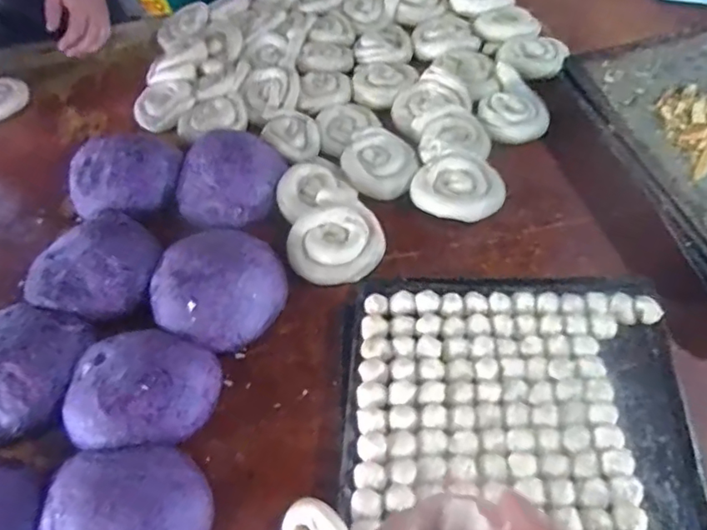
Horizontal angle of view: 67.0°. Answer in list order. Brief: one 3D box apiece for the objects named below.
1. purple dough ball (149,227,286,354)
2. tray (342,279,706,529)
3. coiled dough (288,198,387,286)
[{"bbox_3d":[-0.163,0.025,0.648,0.155,0.060,0.149,-3,55,4],"label":"purple dough ball"},{"bbox_3d":[0.157,0.204,0.487,0.327,0.031,0.442,2,56,5],"label":"tray"},{"bbox_3d":[-0.022,-0.031,0.691,0.121,0.034,0.106,-20,56,-7],"label":"coiled dough"}]

